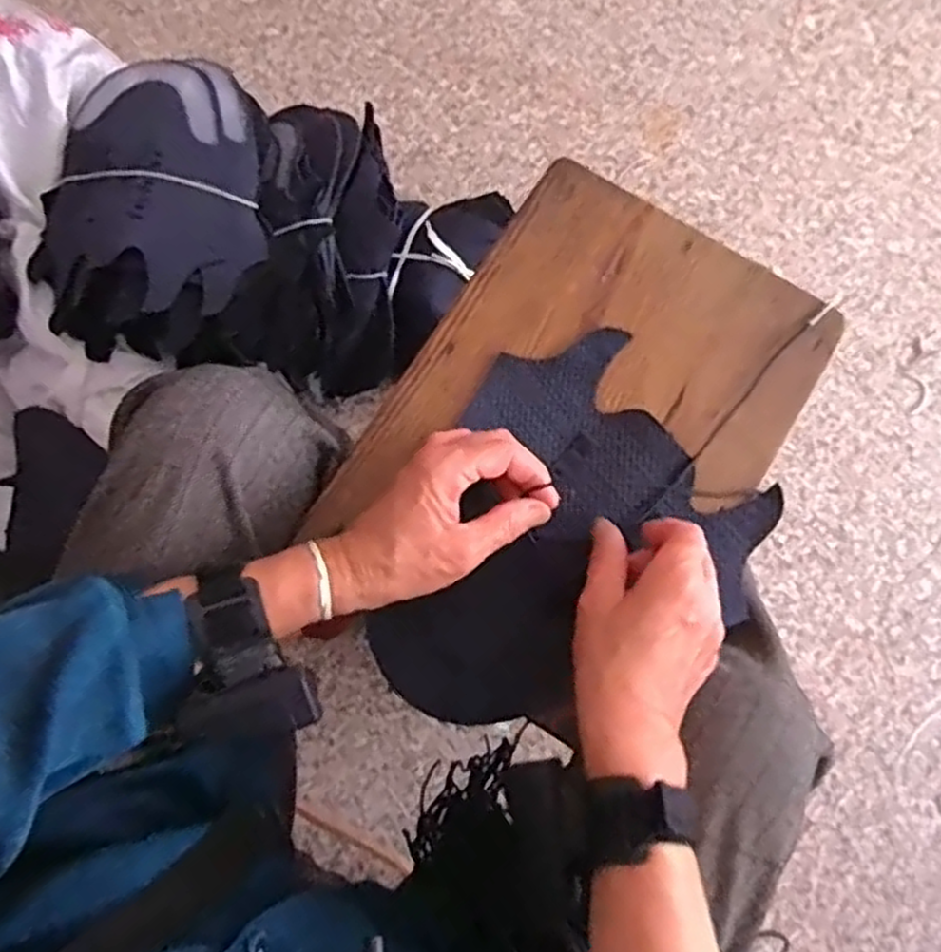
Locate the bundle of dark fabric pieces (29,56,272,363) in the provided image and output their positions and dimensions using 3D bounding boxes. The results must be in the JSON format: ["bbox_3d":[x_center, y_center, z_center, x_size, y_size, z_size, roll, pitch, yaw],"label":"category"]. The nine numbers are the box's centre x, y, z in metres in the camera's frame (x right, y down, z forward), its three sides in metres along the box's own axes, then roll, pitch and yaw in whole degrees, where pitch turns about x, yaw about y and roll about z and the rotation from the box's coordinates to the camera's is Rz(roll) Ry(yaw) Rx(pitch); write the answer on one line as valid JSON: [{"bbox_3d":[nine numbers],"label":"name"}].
[{"bbox_3d":[-0.297,-0.252,0.694,0.218,0.060,0.278,10,78,2],"label":"bundle of dark fabric pieces"}]

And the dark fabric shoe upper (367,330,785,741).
[{"bbox_3d":[0.048,0.041,0.458,0.243,0.017,0.200,-42,82,-7],"label":"dark fabric shoe upper"}]

